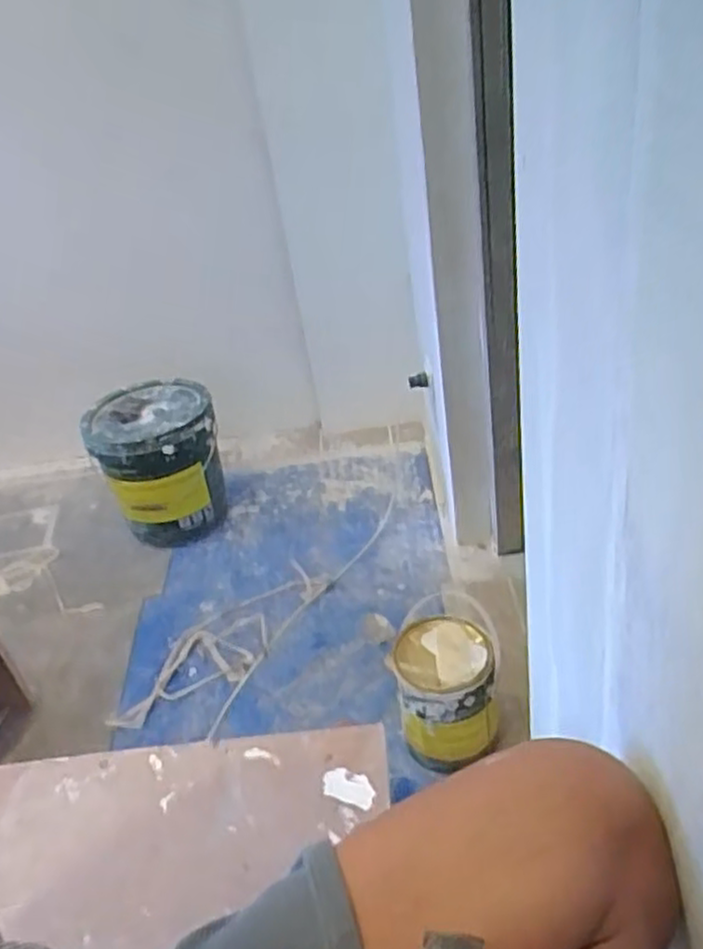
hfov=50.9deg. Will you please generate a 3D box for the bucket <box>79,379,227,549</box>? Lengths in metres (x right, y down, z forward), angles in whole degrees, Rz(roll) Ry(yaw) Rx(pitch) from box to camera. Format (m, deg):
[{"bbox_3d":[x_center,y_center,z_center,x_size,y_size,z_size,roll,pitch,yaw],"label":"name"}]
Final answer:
[{"bbox_3d":[-0.444,-0.014,1.751,0.274,0.332,0.262,-7,33,5],"label":"bucket"}]

